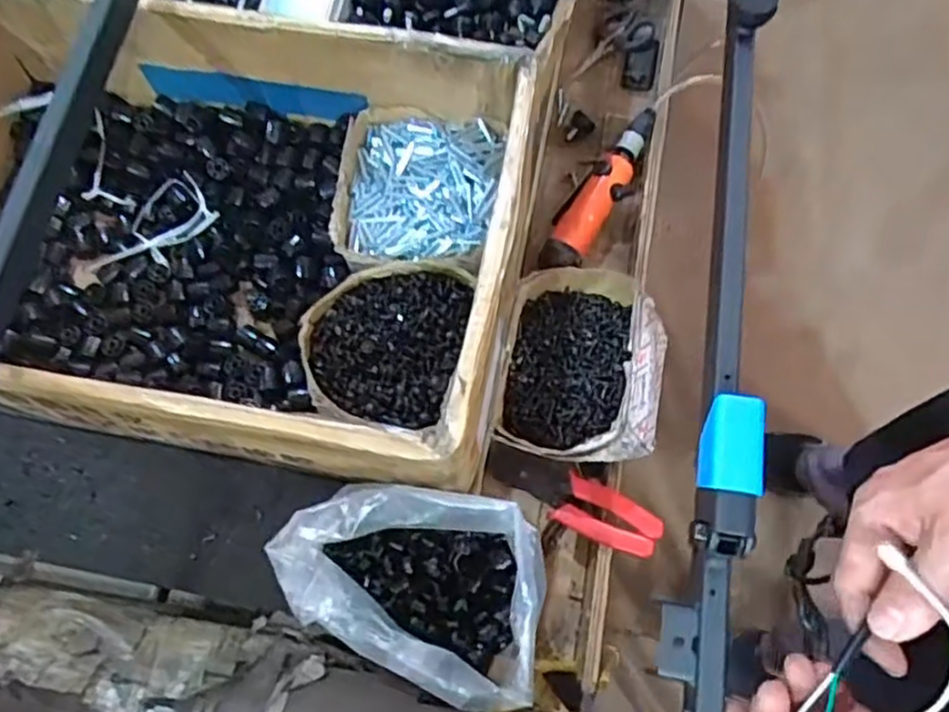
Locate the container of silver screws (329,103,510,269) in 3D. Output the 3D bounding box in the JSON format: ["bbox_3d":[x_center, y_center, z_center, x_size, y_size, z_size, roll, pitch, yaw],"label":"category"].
[{"bbox_3d":[-0.052,-0.150,0.672,0.145,0.058,0.157,8,72,4],"label":"container of silver screws"}]

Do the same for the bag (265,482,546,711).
[{"bbox_3d":[-0.042,0.164,0.521,0.174,0.118,0.124,10,72,5],"label":"bag"}]

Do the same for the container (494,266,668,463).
[{"bbox_3d":[0.097,0.009,0.636,0.140,0.065,0.178,10,72,5],"label":"container"}]

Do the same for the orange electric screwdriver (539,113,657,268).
[{"bbox_3d":[0.128,-0.169,0.766,0.057,0.050,0.207,31,75,11],"label":"orange electric screwdriver"}]

